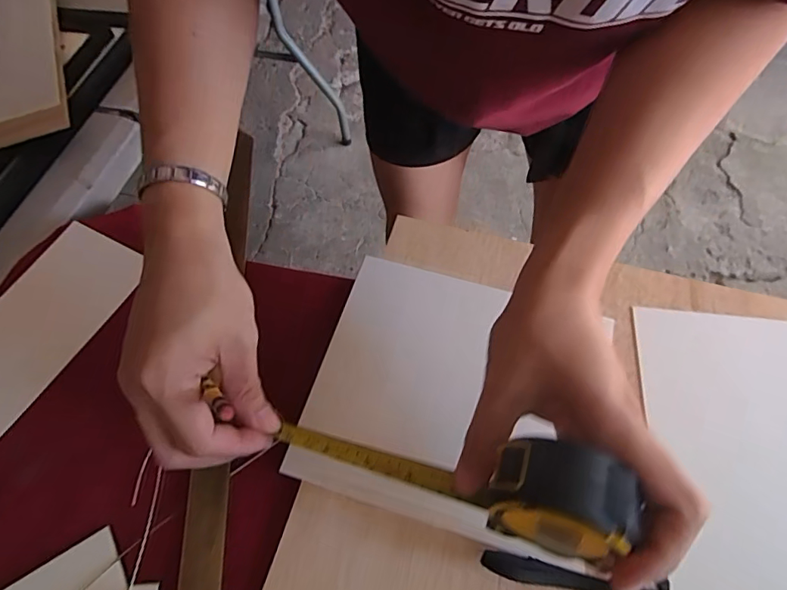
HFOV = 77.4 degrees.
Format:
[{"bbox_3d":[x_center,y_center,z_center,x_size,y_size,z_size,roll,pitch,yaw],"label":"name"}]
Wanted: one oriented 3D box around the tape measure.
[{"bbox_3d":[0.024,0.092,0.257,0.184,0.048,0.041,-3,56,36],"label":"tape measure"}]

